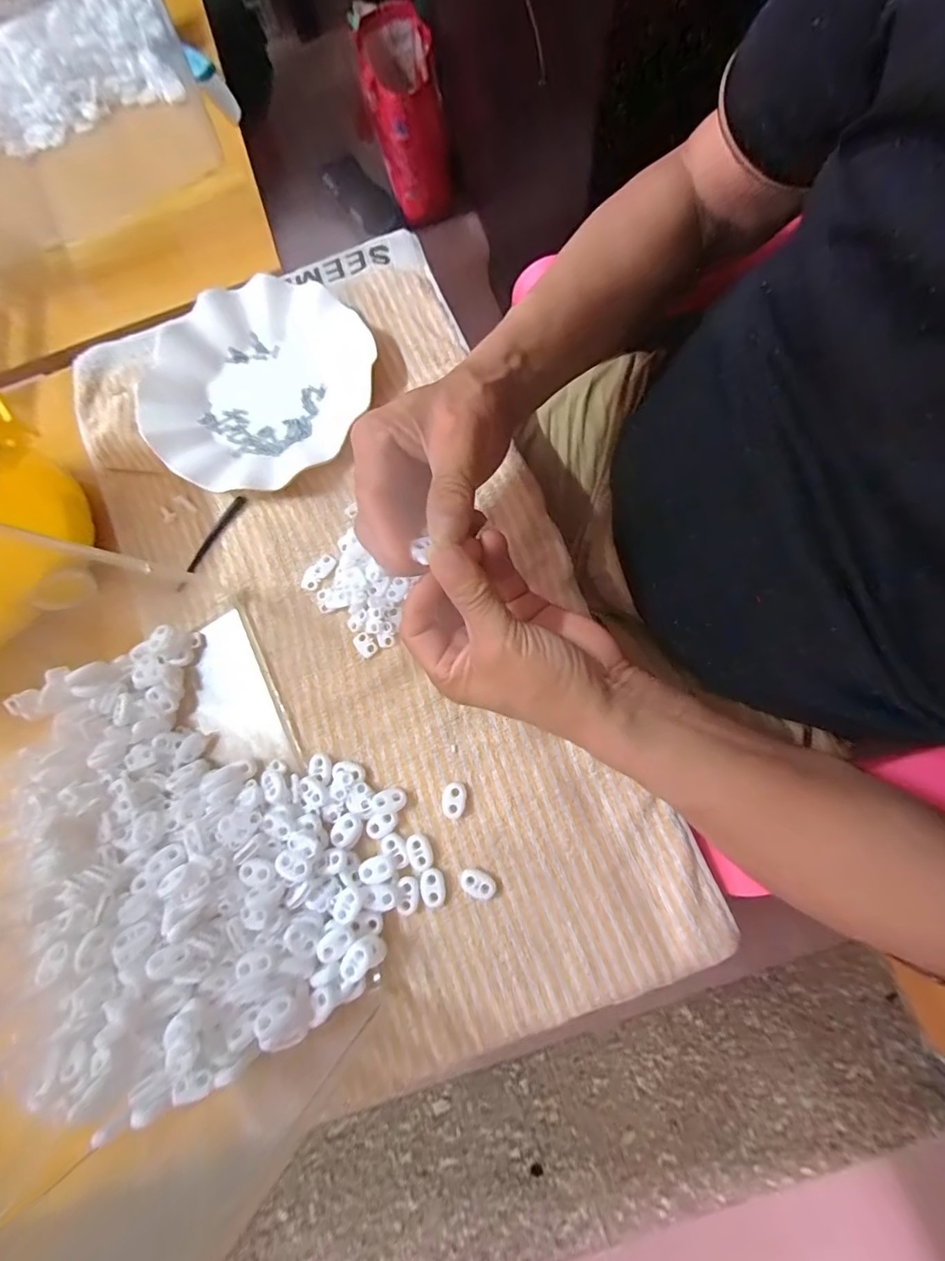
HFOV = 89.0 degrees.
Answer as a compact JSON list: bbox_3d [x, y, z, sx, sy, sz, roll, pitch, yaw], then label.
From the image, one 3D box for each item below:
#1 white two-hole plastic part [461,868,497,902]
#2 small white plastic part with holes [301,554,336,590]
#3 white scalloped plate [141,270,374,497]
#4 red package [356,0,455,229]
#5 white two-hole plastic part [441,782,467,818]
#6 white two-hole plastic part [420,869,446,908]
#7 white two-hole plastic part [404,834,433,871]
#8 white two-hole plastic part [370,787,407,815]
[{"bbox_3d":[0.003,0.161,0.305,0.023,0.005,0.016,26,82,11],"label":"white two-hole plastic part"},{"bbox_3d":[-0.115,-0.044,0.358,0.015,0.004,0.031,42,85,12],"label":"small white plastic part with holes"},{"bbox_3d":[-0.174,-0.200,0.389,0.164,0.025,0.182,44,85,12],"label":"white scalloped plate"},{"bbox_3d":[-0.132,-1.021,0.979,0.141,0.227,0.237,-17,77,2],"label":"red package"},{"bbox_3d":[-0.012,0.111,0.315,0.016,0.007,0.022,2,78,6],"label":"white two-hole plastic part"},{"bbox_3d":[-0.025,0.164,0.305,0.016,0.004,0.023,-13,77,3],"label":"white two-hole plastic part"},{"bbox_3d":[-0.034,0.143,0.310,0.015,0.004,0.022,-23,77,1],"label":"white two-hole plastic part"},{"bbox_3d":[-0.055,0.112,0.315,0.023,0.005,0.015,-14,77,3],"label":"white two-hole plastic part"}]

